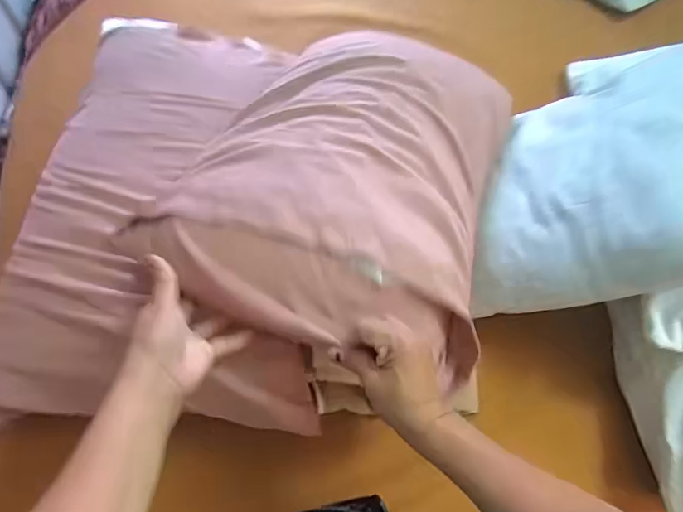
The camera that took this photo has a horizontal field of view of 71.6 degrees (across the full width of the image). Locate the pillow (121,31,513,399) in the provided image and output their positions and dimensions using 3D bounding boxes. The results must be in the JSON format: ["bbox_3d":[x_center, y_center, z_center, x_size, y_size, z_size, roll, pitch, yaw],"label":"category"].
[{"bbox_3d":[0.028,-0.136,0.647,0.384,0.122,0.555,16,61,5],"label":"pillow"}]

